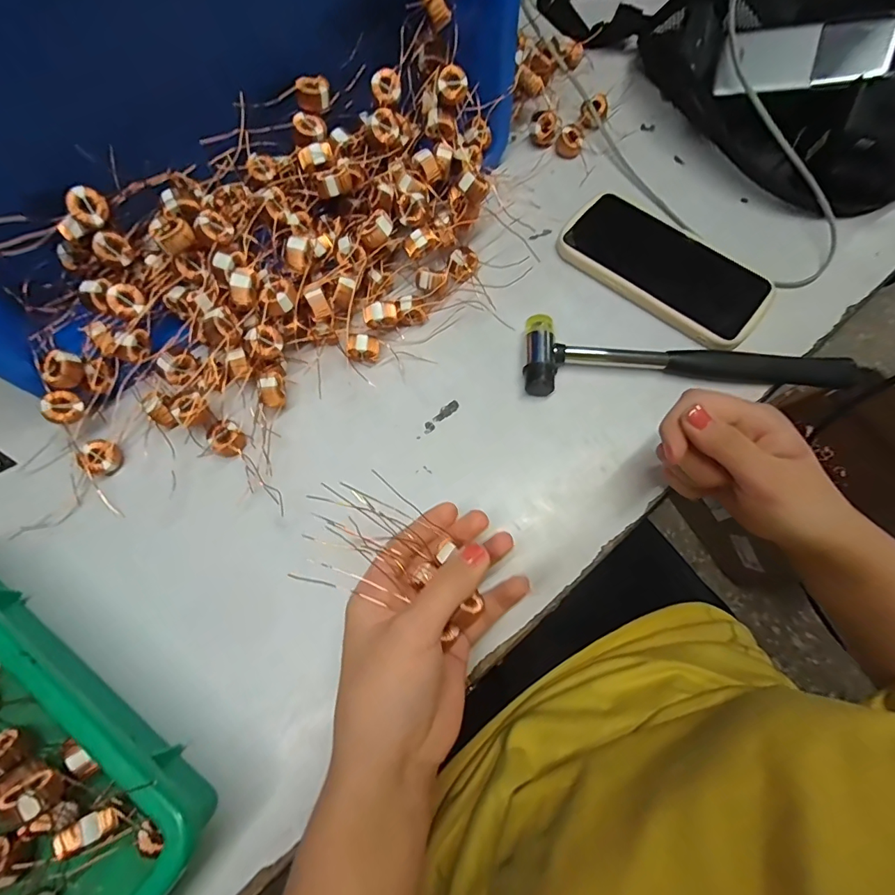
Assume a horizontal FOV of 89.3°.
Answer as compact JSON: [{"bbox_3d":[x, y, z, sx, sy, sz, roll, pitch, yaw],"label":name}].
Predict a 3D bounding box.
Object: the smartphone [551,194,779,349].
[{"bbox_3d":[0.178,-0.151,0.373,0.166,0.012,0.086,40,74,16],"label":"smartphone"}]

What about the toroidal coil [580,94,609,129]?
[{"bbox_3d":[0.141,-0.319,0.430,0.026,0.017,0.022,-3,70,0],"label":"toroidal coil"}]

